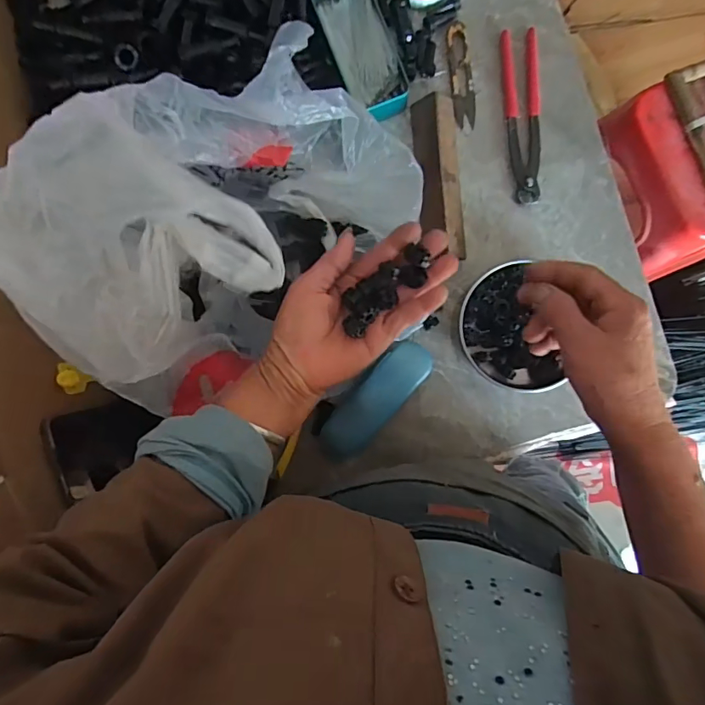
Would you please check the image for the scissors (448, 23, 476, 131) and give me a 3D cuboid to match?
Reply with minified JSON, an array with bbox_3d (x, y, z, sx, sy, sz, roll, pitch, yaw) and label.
[{"bbox_3d":[0.125,-0.318,0.544,0.025,0.006,0.117,-7,89,2],"label":"scissors"}]

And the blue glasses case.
[{"bbox_3d":[0.024,0.055,0.525,0.053,0.029,0.154,41,90,2],"label":"blue glasses case"}]

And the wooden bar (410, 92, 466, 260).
[{"bbox_3d":[0.099,-0.198,0.531,0.050,0.028,0.176,-4,89,2],"label":"wooden bar"}]

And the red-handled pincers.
[{"bbox_3d":[0.194,-0.266,0.536,0.036,0.016,0.195,-3,89,2],"label":"red-handled pincers"}]

